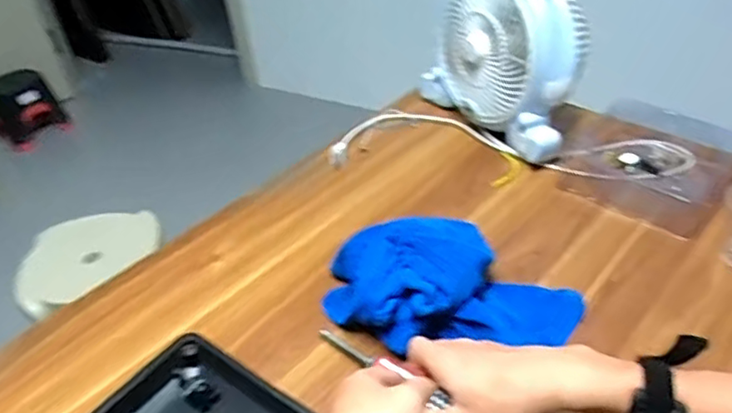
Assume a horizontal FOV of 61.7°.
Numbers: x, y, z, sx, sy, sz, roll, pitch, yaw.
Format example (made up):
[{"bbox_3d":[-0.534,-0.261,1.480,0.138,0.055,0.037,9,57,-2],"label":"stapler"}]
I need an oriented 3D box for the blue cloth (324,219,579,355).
[{"bbox_3d":[0.080,0.062,0.609,0.247,0.080,0.151,-6,38,0],"label":"blue cloth"}]

